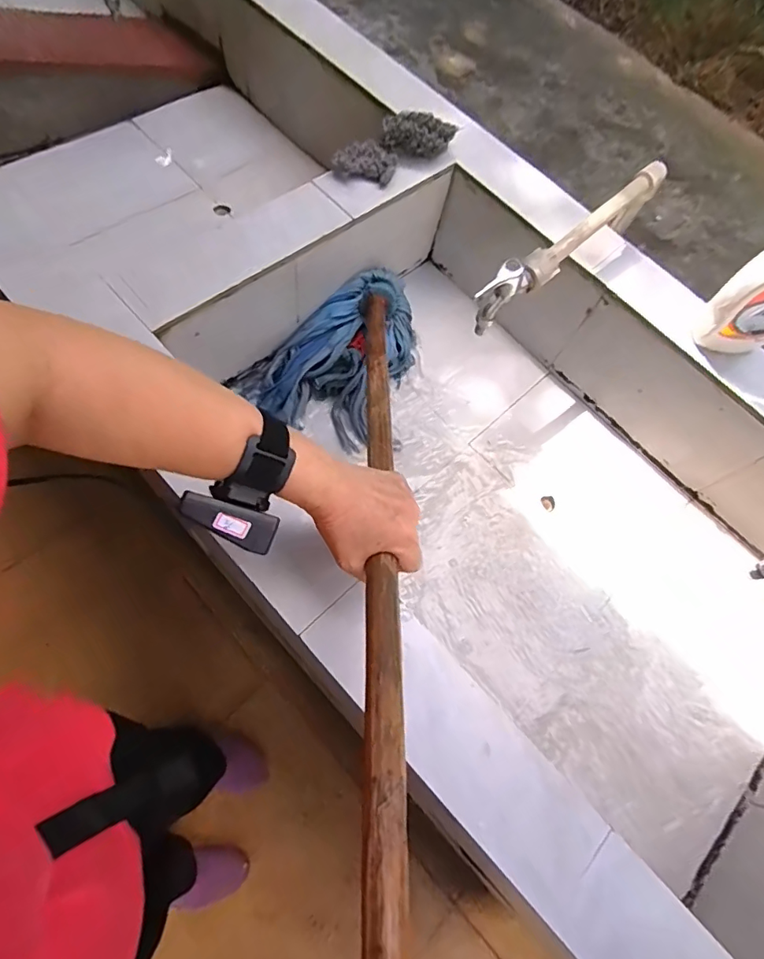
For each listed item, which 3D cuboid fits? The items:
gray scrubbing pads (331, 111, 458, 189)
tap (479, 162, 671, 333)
[{"bbox_3d":[0.019,-0.450,0.680,0.169,0.046,0.056,-27,73,-17],"label":"gray scrubbing pads"},{"bbox_3d":[0.221,-0.274,0.603,0.307,0.092,0.037,-38,77,-20],"label":"tap"}]

